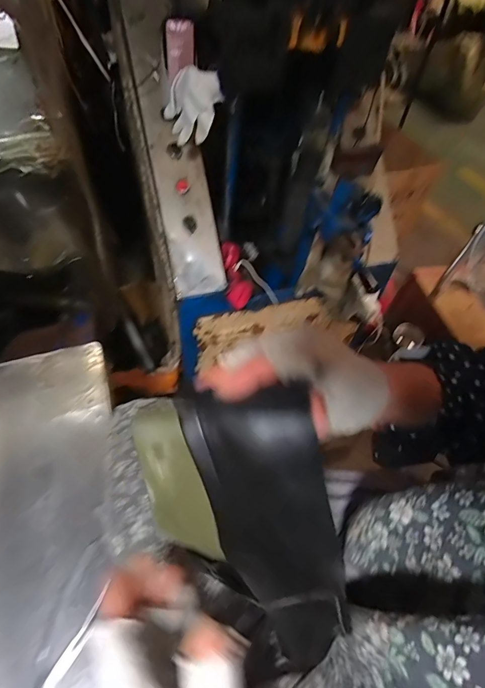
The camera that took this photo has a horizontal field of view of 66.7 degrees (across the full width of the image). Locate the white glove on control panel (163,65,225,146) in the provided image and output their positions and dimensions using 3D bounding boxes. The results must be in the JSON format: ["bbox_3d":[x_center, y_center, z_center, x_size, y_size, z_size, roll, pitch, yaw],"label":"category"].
[{"bbox_3d":[-0.100,-0.490,0.757,0.120,0.126,0.060,-4,53,-7],"label":"white glove on control panel"}]

